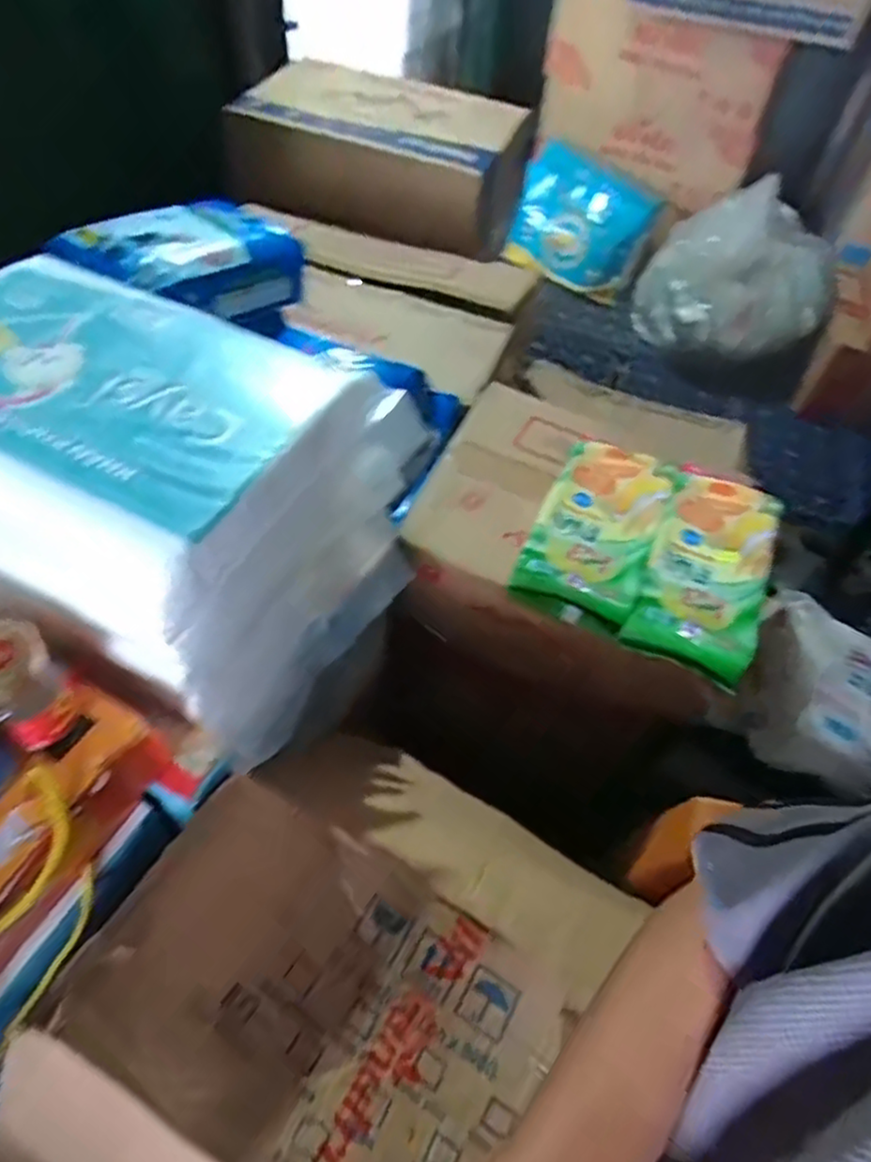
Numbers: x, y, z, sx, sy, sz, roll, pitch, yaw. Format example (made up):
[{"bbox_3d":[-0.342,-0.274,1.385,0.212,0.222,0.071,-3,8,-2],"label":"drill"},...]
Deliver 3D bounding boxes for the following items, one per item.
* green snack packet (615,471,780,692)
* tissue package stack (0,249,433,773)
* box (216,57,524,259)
[{"bbox_3d":[0.262,-0.011,0.663,0.112,0.039,0.213,24,54,12],"label":"green snack packet"},{"bbox_3d":[-0.209,-0.072,0.502,0.323,0.193,0.236,25,55,12],"label":"tissue package stack"},{"bbox_3d":[-0.091,-0.692,1.105,0.428,0.143,0.302,12,53,3],"label":"box"}]

